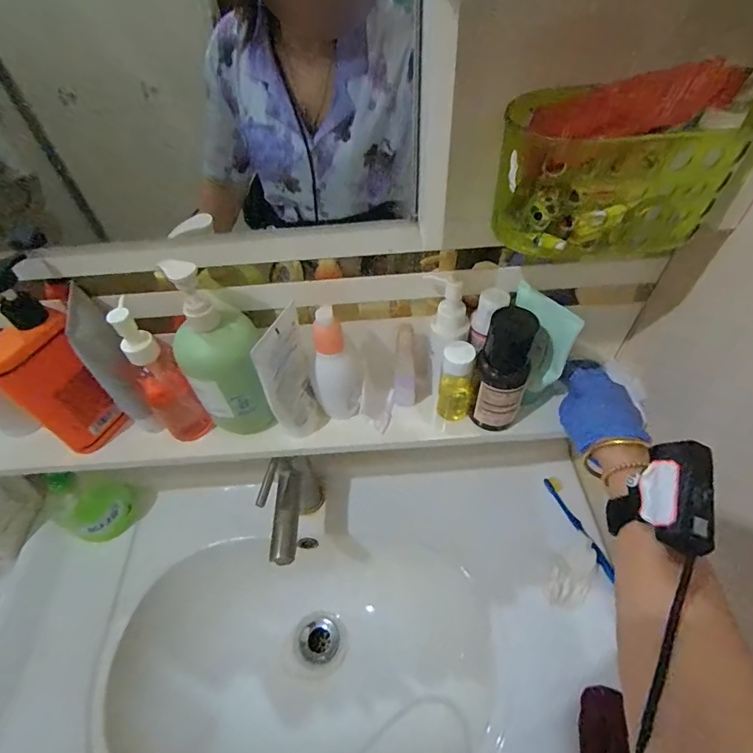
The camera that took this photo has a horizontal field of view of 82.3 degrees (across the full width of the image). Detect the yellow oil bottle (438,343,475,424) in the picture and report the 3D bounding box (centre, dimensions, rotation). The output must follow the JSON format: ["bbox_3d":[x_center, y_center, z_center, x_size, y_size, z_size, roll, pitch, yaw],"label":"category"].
[{"bbox_3d":[0.083,0.008,0.449,0.032,0.110,0.032,-2,50,3],"label":"yellow oil bottle"}]

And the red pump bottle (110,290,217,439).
[{"bbox_3d":[-0.213,0.002,0.421,0.045,0.164,0.041,36,61,29],"label":"red pump bottle"}]

